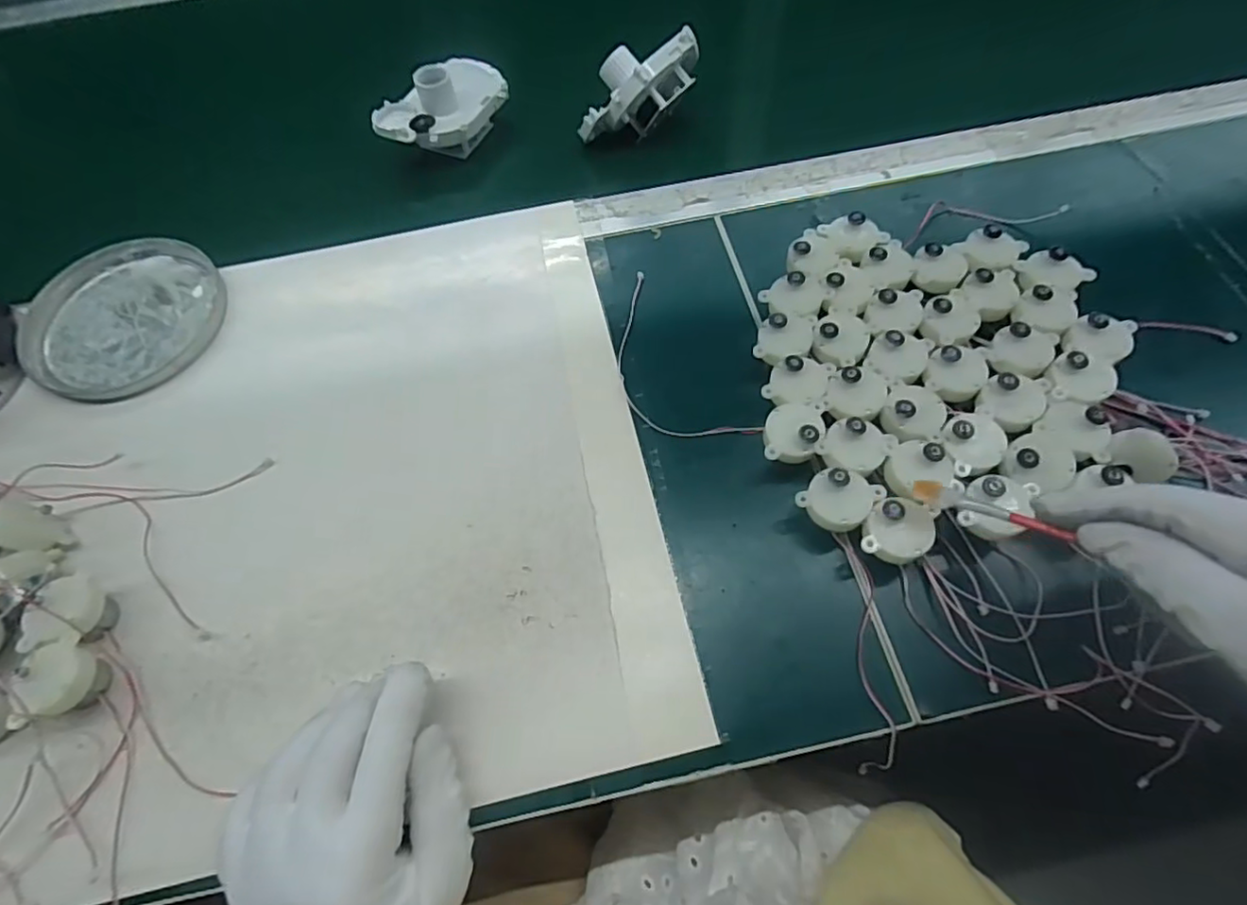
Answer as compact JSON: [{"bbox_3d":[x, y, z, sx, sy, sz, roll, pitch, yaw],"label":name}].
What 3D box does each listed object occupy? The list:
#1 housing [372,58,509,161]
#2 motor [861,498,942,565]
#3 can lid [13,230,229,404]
[{"bbox_3d":[-0.140,-0.265,0.475,0.105,0.055,0.052,-26,64,-10],"label":"housing"},{"bbox_3d":[0.141,0.042,0.308,0.041,0.025,0.031,-35,66,-14],"label":"motor"},{"bbox_3d":[-0.350,-0.100,0.425,0.127,0.015,0.138,-1,63,3],"label":"can lid"}]

